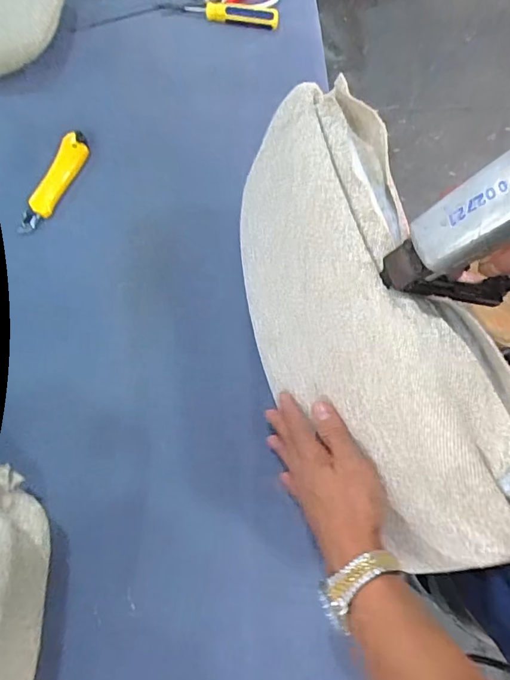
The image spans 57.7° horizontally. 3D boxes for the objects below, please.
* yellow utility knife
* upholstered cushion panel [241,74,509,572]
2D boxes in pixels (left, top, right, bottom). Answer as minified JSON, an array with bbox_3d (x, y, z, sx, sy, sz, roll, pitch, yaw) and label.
[{"bbox_3d":[-0.264,-0.209,0.609,0.032,0.029,0.165,19,69,8],"label":"yellow utility knife"},{"bbox_3d":[0.075,-0.026,0.411,0.061,0.211,0.422,0,61,-40],"label":"upholstered cushion panel"}]

